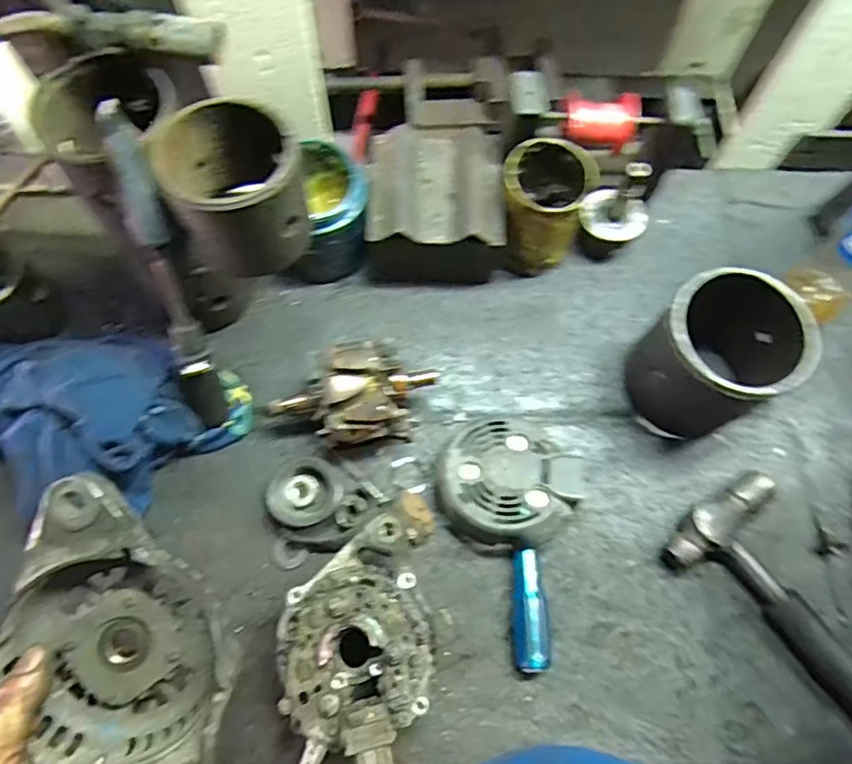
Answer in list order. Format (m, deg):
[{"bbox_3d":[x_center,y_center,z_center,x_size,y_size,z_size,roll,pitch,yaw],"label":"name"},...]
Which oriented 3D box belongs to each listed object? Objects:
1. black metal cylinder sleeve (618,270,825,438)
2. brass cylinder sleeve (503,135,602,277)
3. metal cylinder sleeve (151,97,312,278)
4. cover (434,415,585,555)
[{"bbox_3d":[0.240,-0.019,0.502,0.104,0.126,0.106,0,68,-1],"label":"black metal cylinder sleeve"},{"bbox_3d":[0.106,-0.159,0.560,0.073,0.116,0.074,40,72,14],"label":"brass cylinder sleeve"},{"bbox_3d":[-0.126,-0.130,0.397,0.087,0.080,0.093,-27,71,-11],"label":"metal cylinder sleeve"},{"bbox_3d":[0.070,0.086,0.504,0.117,0.043,0.107,-6,68,-4],"label":"cover"}]

